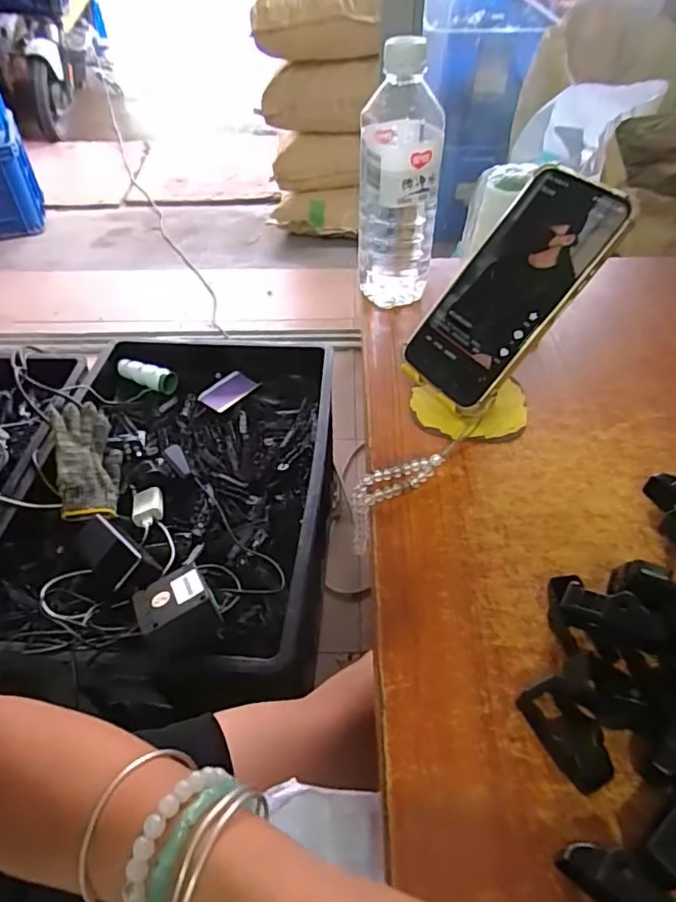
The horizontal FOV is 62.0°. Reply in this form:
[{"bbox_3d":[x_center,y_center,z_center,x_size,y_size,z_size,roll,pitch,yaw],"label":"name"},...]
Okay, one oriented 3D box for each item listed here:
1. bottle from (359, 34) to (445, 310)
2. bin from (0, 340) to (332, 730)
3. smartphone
[{"bbox_3d":[0.053,-0.225,0.499,0.069,0.210,0.067,5,47,6],"label":"bottle"},{"bbox_3d":[-0.242,0.027,0.818,0.455,0.103,0.595,-2,47,-1],"label":"bin"},{"bbox_3d":[0.120,-0.111,0.391,0.167,0.010,0.079,-53,53,14],"label":"smartphone"}]

